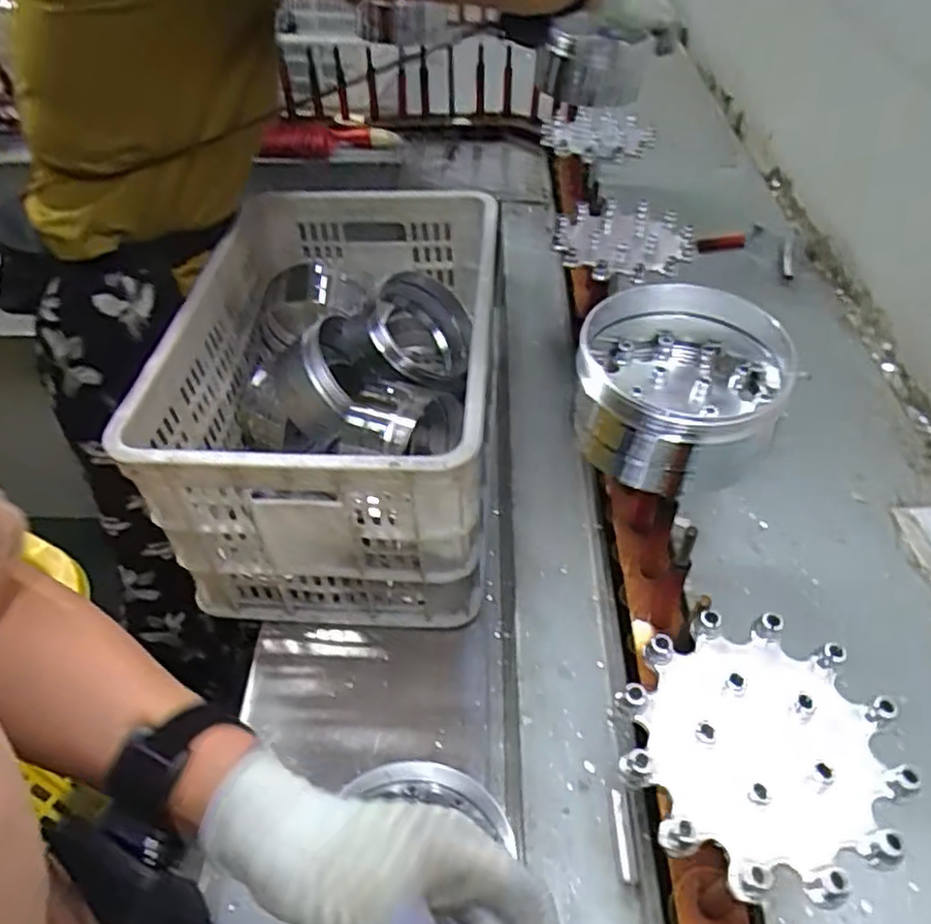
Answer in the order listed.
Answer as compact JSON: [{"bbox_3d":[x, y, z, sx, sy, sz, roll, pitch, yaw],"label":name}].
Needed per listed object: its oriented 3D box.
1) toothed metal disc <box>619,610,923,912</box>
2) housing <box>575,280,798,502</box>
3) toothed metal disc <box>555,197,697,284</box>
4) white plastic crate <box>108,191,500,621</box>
[{"bbox_3d":[0.159,0.153,0.375,0.140,0.020,0.135,0,44,0],"label":"toothed metal disc"},{"bbox_3d":[0.167,-0.060,0.547,0.150,0.077,0.159,12,45,13],"label":"housing"},{"bbox_3d":[0.165,-0.234,0.737,0.142,0.028,0.135,11,45,12],"label":"toothed metal disc"},{"bbox_3d":[-0.162,-0.100,0.910,0.374,0.269,0.554,2,44,3],"label":"white plastic crate"}]

